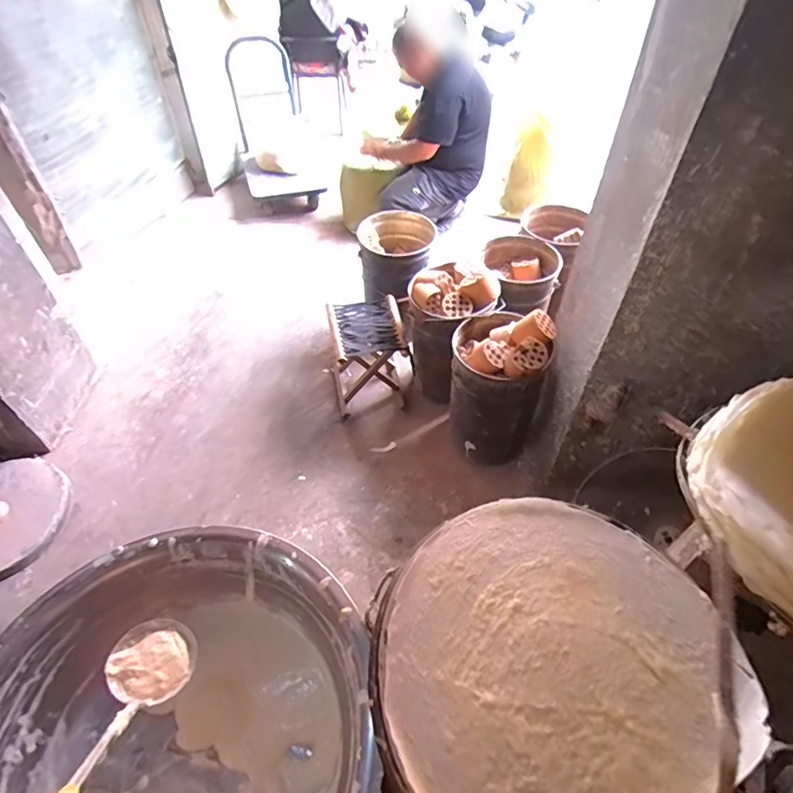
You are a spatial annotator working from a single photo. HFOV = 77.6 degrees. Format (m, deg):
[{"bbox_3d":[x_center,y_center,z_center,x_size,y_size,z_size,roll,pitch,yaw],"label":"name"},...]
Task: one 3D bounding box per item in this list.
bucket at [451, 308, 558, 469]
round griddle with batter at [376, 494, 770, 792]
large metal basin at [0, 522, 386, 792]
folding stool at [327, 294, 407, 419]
[{"bbox_3d":[0.323,-0.027,1.619,0.286,0.515,0.303,0,50,0],"label":"bucket"},{"bbox_3d":[0.168,0.281,0.539,0.374,0.024,0.352,0,50,0],"label":"round griddle with batter"},{"bbox_3d":[-0.303,0.470,0.683,0.525,0.182,0.511,0,50,0],"label":"large metal basin"},{"bbox_3d":[-0.113,-0.168,1.864,0.258,0.352,0.330,-9,50,-7],"label":"folding stool"}]

